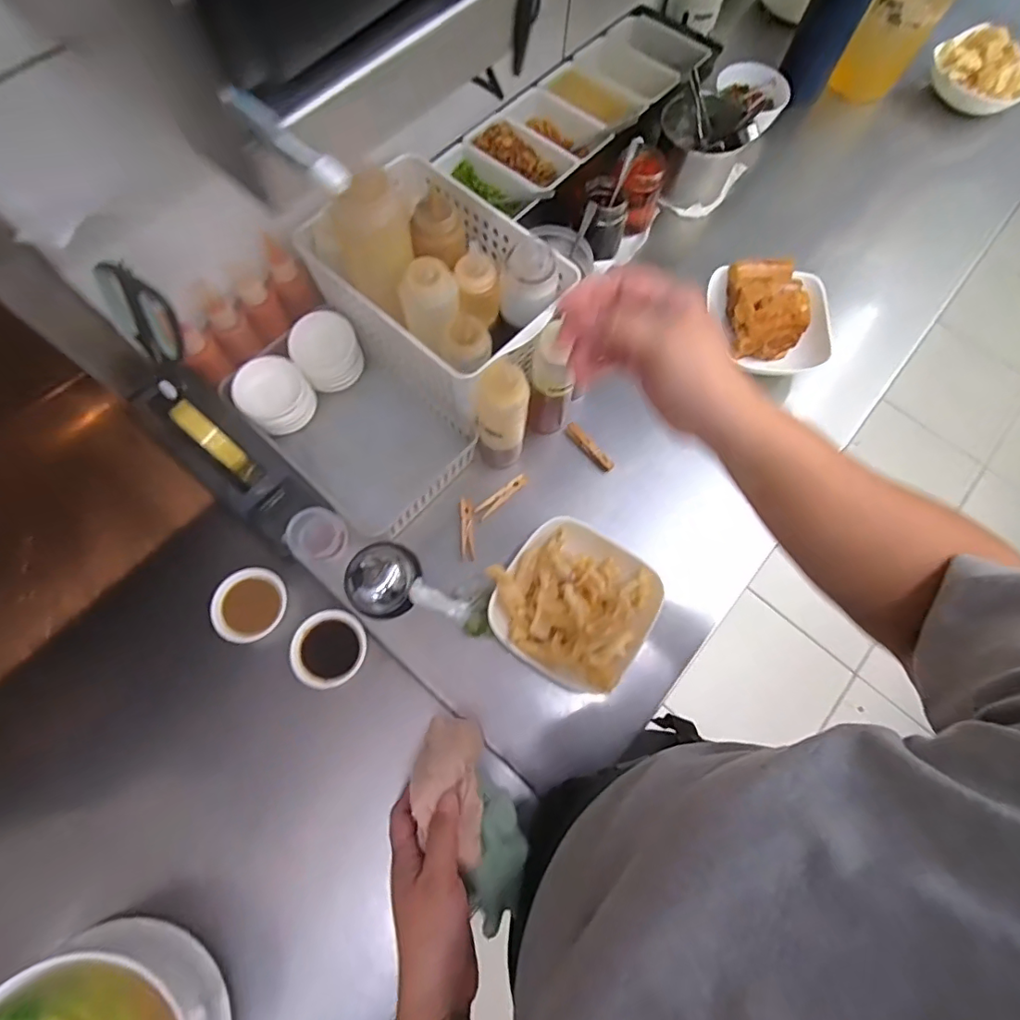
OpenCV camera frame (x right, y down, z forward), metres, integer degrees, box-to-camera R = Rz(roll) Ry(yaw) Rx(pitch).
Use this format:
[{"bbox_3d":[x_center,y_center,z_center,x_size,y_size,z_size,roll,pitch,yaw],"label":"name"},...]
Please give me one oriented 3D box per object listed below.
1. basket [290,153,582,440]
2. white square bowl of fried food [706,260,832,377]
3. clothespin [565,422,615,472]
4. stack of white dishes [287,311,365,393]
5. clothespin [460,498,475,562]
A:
[{"bbox_3d":[-0.073,-0.248,0.547,0.251,0.204,0.185,41,74,12],"label":"basket"},{"bbox_3d":[0.319,-0.239,0.639,0.144,0.065,0.123,0,70,-2],"label":"white square bowl of fried food"},{"bbox_3d":[0.093,-0.074,0.608,0.015,0.010,0.072,-41,77,-15],"label":"clothespin"},{"bbox_3d":[-0.212,-0.182,0.607,0.075,0.066,0.069,-21,73,-9],"label":"stack of white dishes"},{"bbox_3d":[-0.048,0.021,0.578,0.014,0.016,0.074,-2,71,-3],"label":"clothespin"}]

